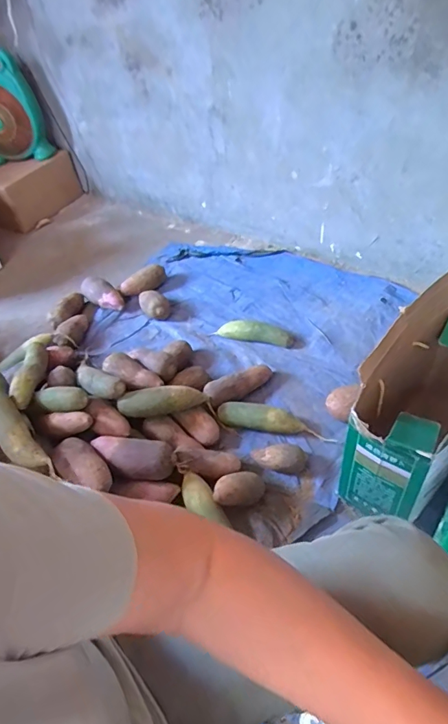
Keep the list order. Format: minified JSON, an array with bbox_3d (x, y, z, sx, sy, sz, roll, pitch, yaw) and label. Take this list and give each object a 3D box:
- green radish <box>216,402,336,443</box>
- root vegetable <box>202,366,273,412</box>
[{"bbox_3d":[0.117,0.128,1.000,0.263,0.053,0.061,5,47,11],"label":"green radish"},{"bbox_3d":[0.036,0.047,1.067,0.177,0.048,0.058,-28,49,-20],"label":"root vegetable"}]

